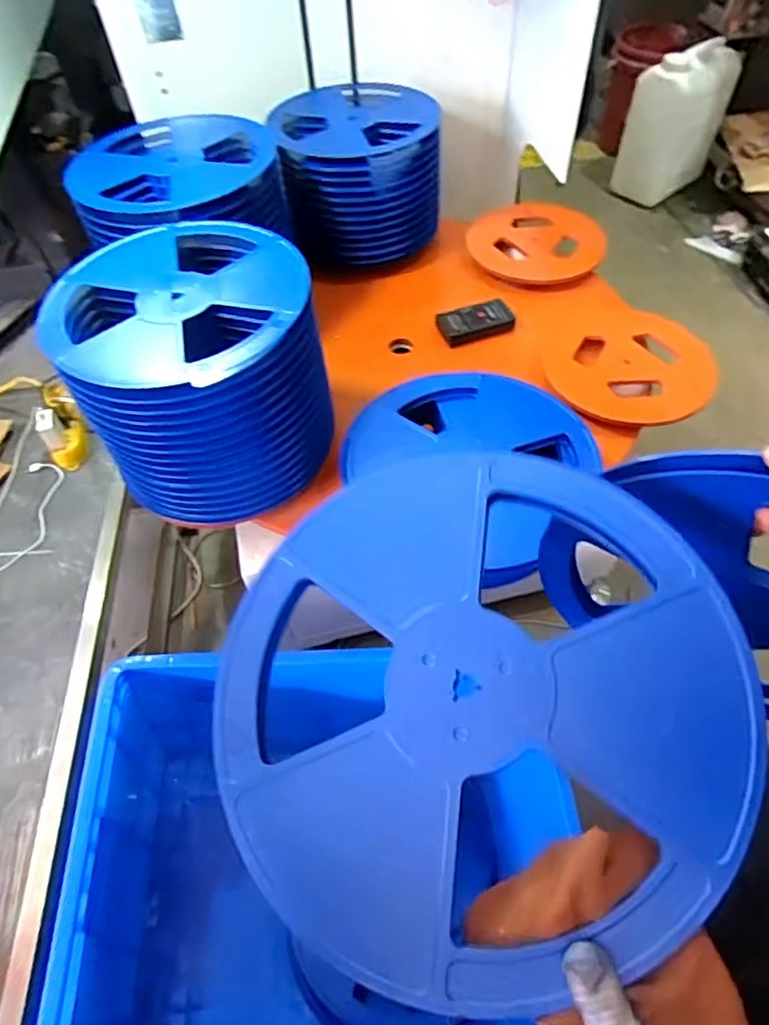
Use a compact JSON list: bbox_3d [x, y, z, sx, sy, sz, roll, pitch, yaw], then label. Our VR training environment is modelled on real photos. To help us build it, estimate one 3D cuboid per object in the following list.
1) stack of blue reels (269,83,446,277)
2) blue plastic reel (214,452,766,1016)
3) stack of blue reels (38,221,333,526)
[{"bbox_3d":[-0.056,-0.684,1.244,0.304,0.212,0.276,-10,56,-5],"label":"stack of blue reels"},{"bbox_3d":[0.047,0.107,0.384,0.312,0.013,0.310,-4,66,10],"label":"blue plastic reel"},{"bbox_3d":[-0.256,-0.203,0.868,0.314,0.249,0.333,-24,58,-14],"label":"stack of blue reels"}]

